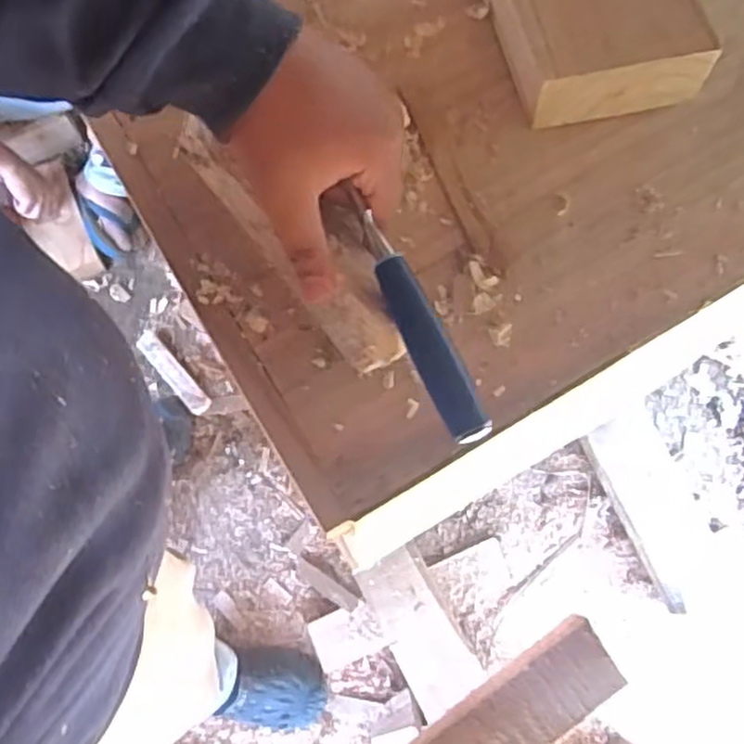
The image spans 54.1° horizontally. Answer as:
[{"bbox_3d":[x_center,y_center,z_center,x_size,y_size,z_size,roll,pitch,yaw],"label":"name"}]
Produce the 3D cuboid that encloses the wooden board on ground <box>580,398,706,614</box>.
[{"bbox_3d":[0.518,0.243,1.337,0.142,0.018,0.346,-20,72,-8],"label":"wooden board on ground"}]

